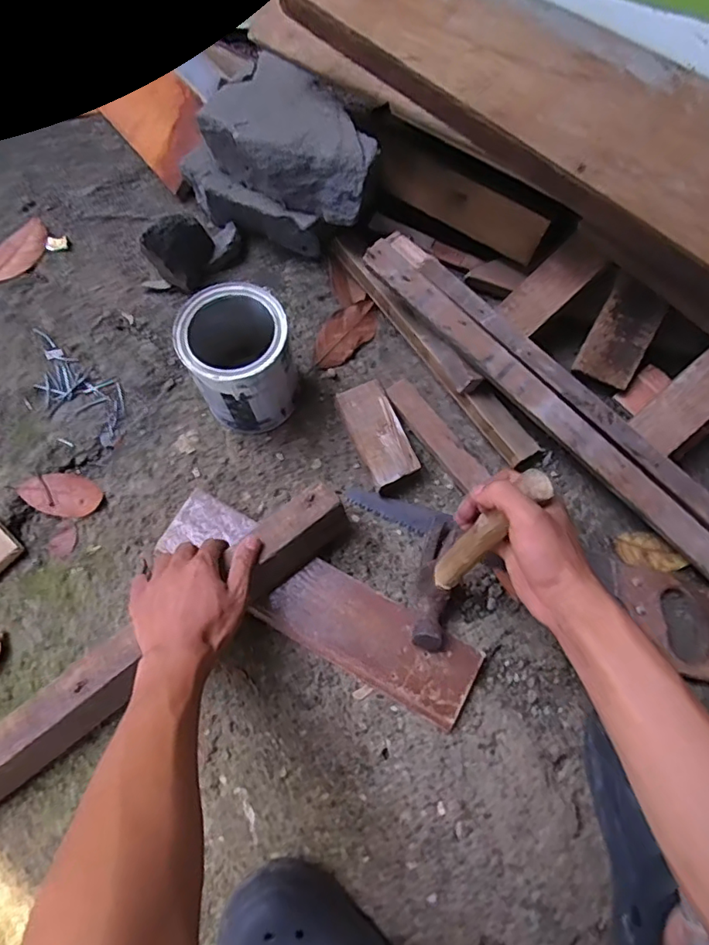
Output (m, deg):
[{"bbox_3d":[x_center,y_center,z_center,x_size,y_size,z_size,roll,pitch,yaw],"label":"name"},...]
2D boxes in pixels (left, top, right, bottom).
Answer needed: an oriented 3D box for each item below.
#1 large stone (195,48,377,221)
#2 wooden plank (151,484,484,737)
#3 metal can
[{"bbox_3d":[-0.060,-0.367,0.617,0.191,0.073,0.122,37,76,9],"label":"large stone"},{"bbox_3d":[-0.041,0.135,0.568,0.348,0.018,0.083,28,73,9],"label":"wooden plank"},{"bbox_3d":[-0.119,-0.116,0.587,0.105,0.131,0.113,0,71,-1],"label":"metal can"}]

